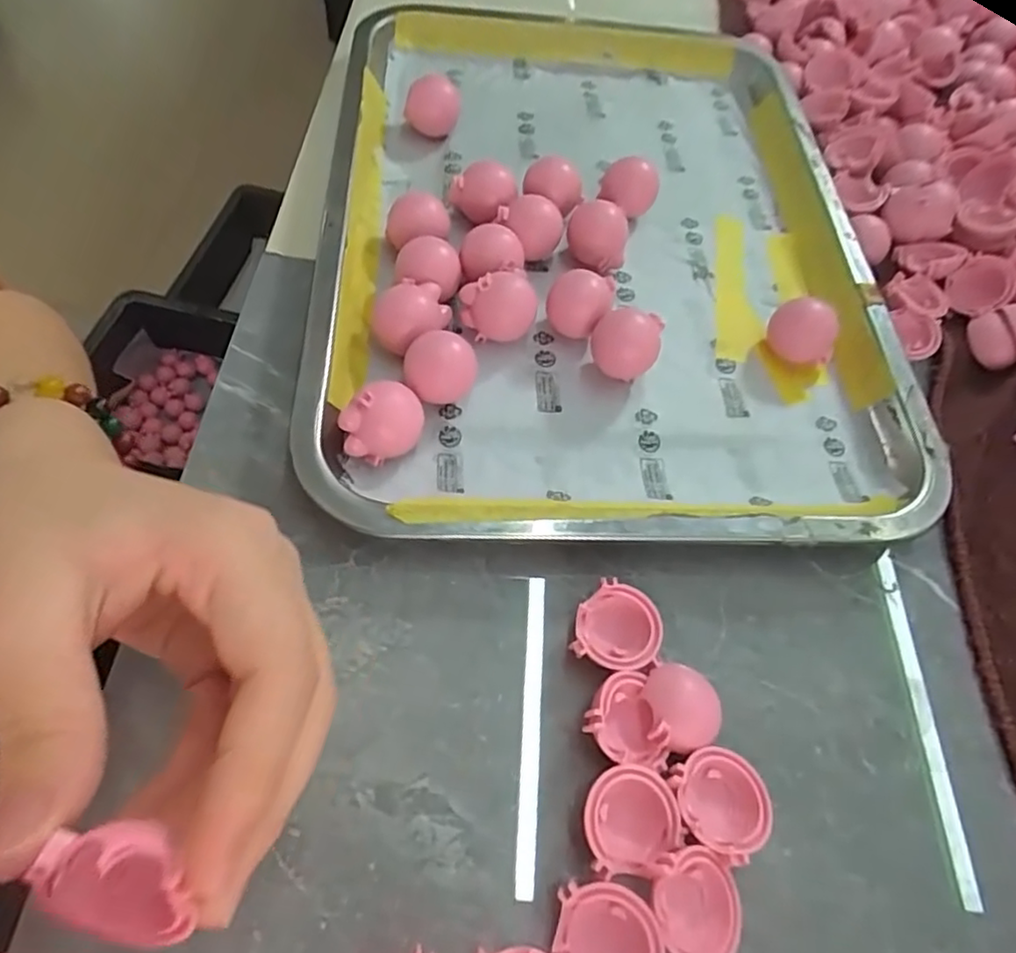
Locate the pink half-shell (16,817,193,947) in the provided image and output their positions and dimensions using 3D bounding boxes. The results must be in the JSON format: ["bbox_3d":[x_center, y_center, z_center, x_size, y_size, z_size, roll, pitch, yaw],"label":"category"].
[{"bbox_3d":[-0.075,0.080,0.124,0.026,0.031,0.013,-2,18,-4],"label":"pink half-shell"}]

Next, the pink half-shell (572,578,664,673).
[{"bbox_3d":[0.039,0.055,0.222,0.029,0.014,0.029,19,61,4],"label":"pink half-shell"}]

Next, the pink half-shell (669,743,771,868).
[{"bbox_3d":[0.067,0.103,0.201,0.028,0.020,0.030,3,61,-5],"label":"pink half-shell"}]

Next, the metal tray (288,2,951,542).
[{"bbox_3d":[0.045,-0.136,0.325,0.262,0.043,0.370,2,61,-6],"label":"metal tray"}]

